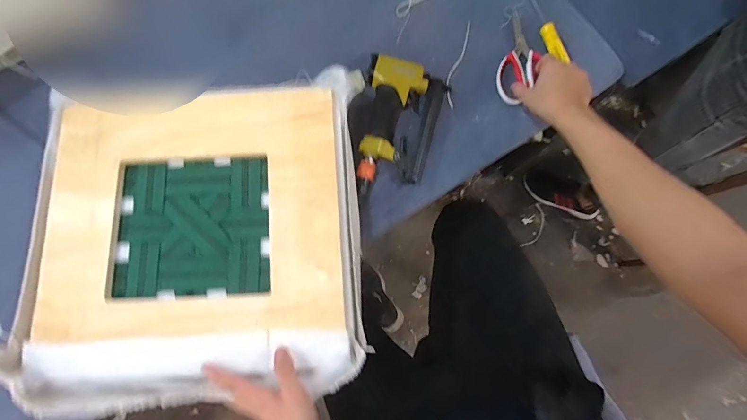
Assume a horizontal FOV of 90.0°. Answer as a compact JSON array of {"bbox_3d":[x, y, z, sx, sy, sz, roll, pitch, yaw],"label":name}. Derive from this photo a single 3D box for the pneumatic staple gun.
[{"bbox_3d":[0.031,-0.144,0.623,0.144,0.041,0.207,19,80,5],"label":"pneumatic staple gun"}]

